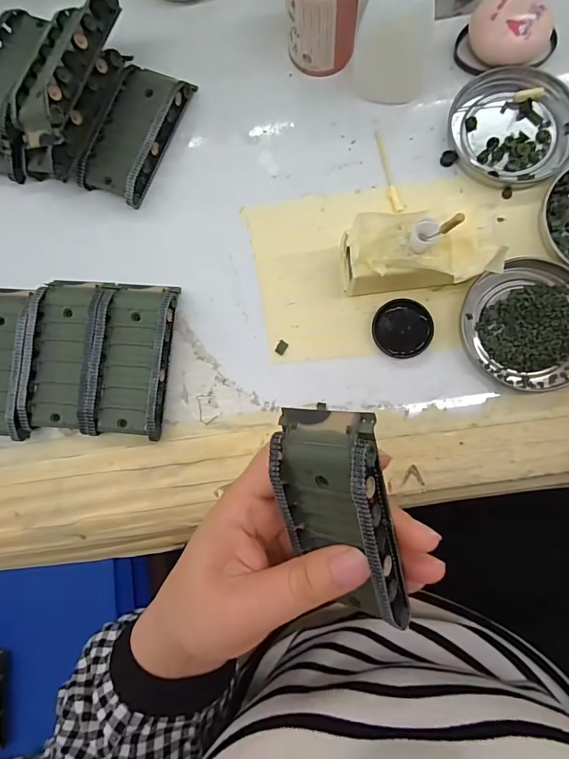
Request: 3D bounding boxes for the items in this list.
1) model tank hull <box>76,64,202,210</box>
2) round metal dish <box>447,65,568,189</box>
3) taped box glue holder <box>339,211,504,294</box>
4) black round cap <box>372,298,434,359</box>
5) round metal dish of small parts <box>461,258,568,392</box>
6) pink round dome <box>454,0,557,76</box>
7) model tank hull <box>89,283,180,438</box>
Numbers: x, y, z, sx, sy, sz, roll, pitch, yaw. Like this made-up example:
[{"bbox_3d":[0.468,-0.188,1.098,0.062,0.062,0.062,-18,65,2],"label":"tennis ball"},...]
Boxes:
[{"bbox_3d":[-0.100,-0.166,0.279,0.041,0.021,0.091,24,85,7],"label":"model tank hull"},{"bbox_3d":[0.147,-0.162,0.265,0.076,0.007,0.075,-1,83,4],"label":"round metal dish"},{"bbox_3d":[0.077,-0.071,0.241,0.086,0.044,0.040,-2,83,4],"label":"taped box glue holder"},{"bbox_3d":[0.072,-0.031,0.254,0.035,0.007,0.035,-1,83,4],"label":"black round cap"},{"bbox_3d":[0.148,-0.033,0.248,0.073,0.008,0.078,-1,83,4],"label":"round metal dish of small parts"},{"bbox_3d":[0.143,-0.219,0.265,0.057,0.023,0.041,28,85,7],"label":"pink round dome"},{"bbox_3d":[-0.093,-0.014,0.257,0.043,0.020,0.095,2,83,4],"label":"model tank hull"}]

